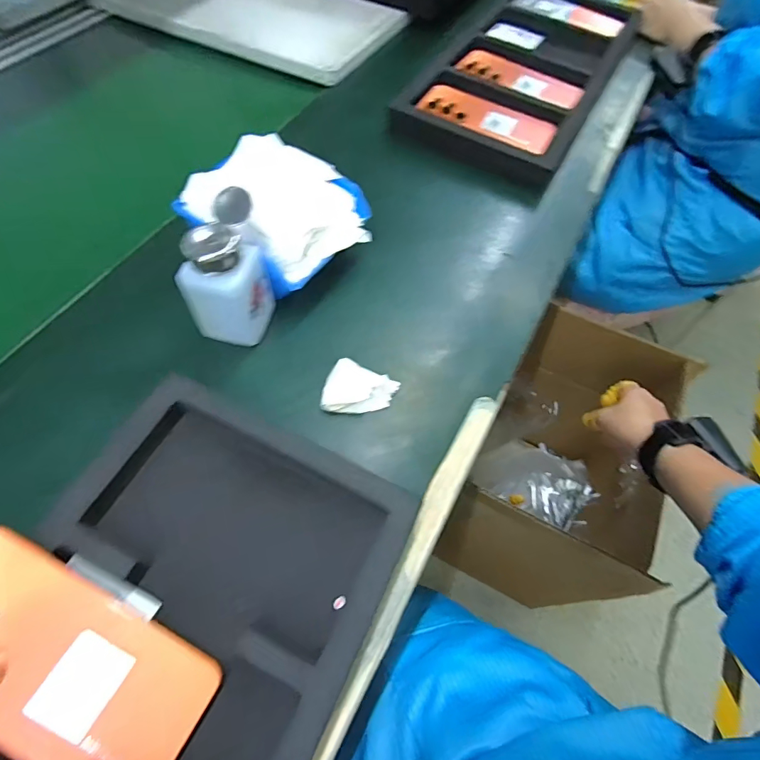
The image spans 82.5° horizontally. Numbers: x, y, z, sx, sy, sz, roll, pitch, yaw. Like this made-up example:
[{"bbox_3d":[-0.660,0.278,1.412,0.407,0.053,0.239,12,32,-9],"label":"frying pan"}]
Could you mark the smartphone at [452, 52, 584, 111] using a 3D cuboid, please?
[{"bbox_3d":[0.196,-0.423,0.611,0.176,0.010,0.062,30,63,14],"label":"smartphone"}]

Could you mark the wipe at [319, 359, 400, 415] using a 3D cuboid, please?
[{"bbox_3d":[-0.019,0.009,0.369,0.057,0.020,0.050,22,62,10],"label":"wipe"}]

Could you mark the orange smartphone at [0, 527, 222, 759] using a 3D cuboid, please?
[{"bbox_3d":[-0.182,0.162,0.246,0.165,0.016,0.079,33,63,0],"label":"orange smartphone"}]

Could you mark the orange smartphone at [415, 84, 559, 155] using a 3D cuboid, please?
[{"bbox_3d":[0.135,-0.337,0.557,0.178,0.007,0.072,26,63,12],"label":"orange smartphone"}]

